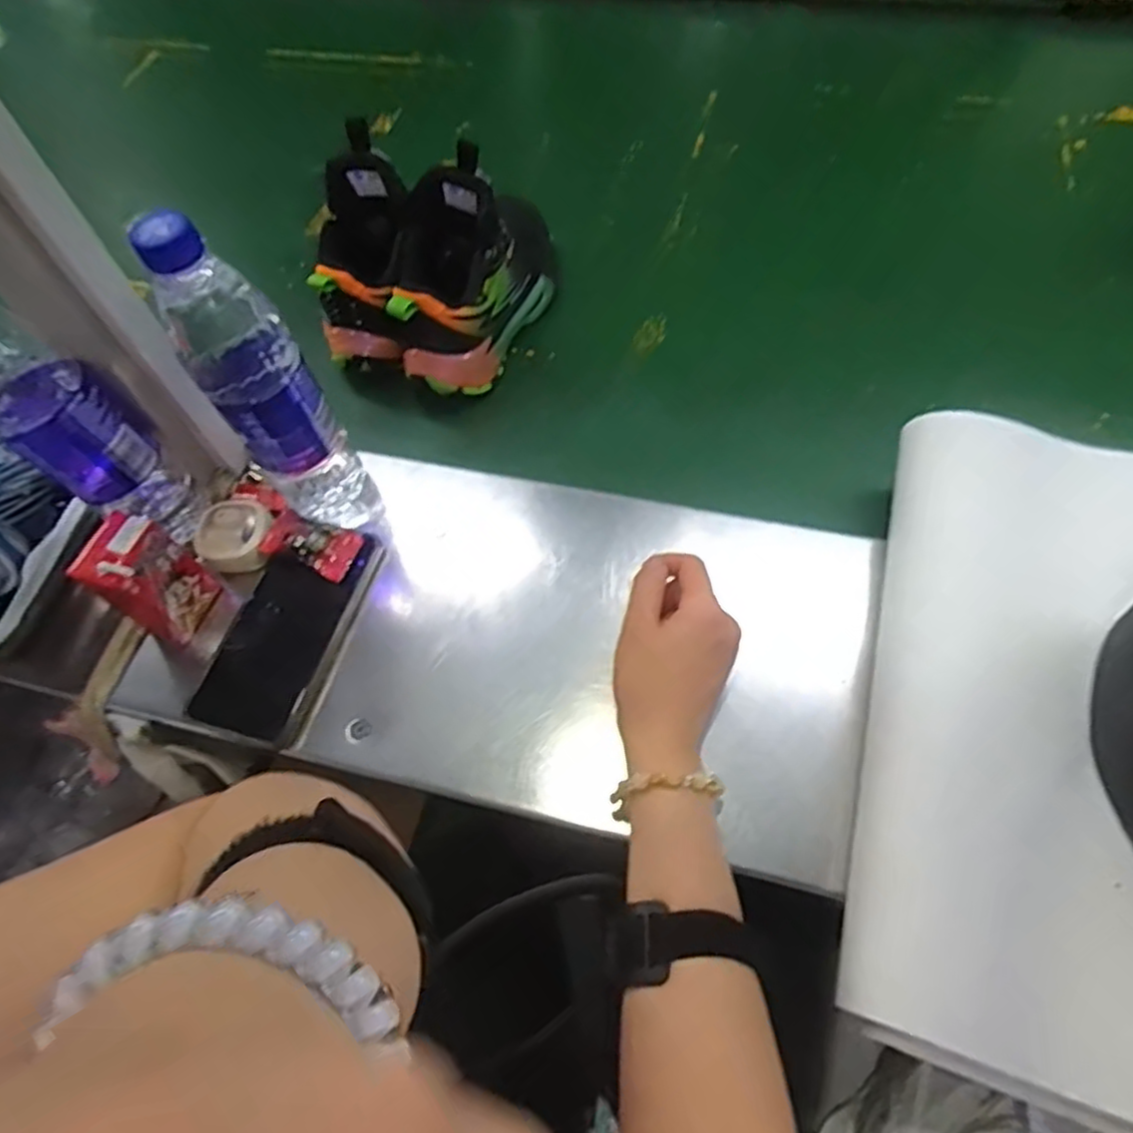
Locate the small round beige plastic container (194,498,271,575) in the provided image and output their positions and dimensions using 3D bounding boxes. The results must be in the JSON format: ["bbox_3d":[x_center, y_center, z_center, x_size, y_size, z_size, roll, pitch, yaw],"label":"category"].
[{"bbox_3d":[-0.242,-0.024,0.527,0.049,0.025,0.053,-1,61,2],"label":"small round beige plastic container"}]

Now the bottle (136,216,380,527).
[{"bbox_3d":[-0.187,-0.106,0.458,0.065,0.234,0.059,-33,64,-14],"label":"bottle"}]

